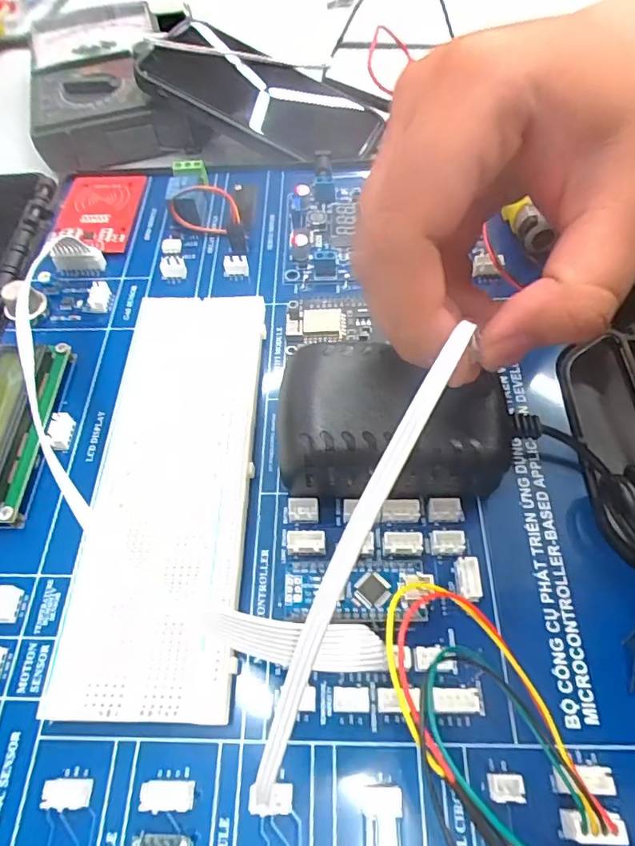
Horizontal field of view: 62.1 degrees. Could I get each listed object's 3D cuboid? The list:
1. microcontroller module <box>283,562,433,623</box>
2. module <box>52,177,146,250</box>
[{"bbox_3d":[0.013,0.056,0.170,0.045,0.013,0.018,-1,59,1],"label":"microcontroller module"},{"bbox_3d":[-0.117,-0.111,0.277,0.041,0.004,0.058,0,59,4],"label":"module"}]

